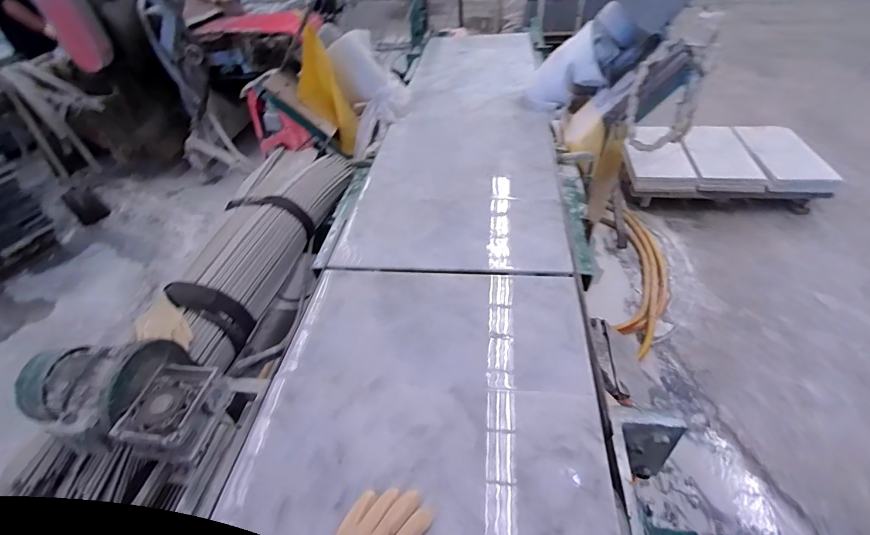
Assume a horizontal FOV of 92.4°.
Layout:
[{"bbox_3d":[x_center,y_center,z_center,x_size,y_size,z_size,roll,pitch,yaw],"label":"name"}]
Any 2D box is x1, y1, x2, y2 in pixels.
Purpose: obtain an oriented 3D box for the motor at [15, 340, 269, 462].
[{"bbox_3d":[-0.555,0.241,0.778,0.334,0.180,0.197,2,44,9],"label":"motor"}]

